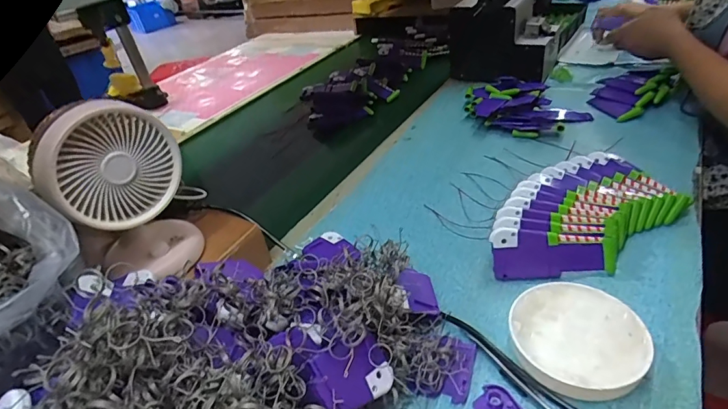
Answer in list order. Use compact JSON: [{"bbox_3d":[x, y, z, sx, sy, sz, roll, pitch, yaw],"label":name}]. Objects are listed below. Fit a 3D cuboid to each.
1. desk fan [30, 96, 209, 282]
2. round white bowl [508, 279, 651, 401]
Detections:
[{"bbox_3d":[-0.226,-0.015,0.415,0.114,0.170,0.101,-27,39,-23],"label":"desk fan"},{"bbox_3d":[0.179,0.113,0.370,0.104,0.029,0.104,-7,35,5],"label":"round white bowl"}]

